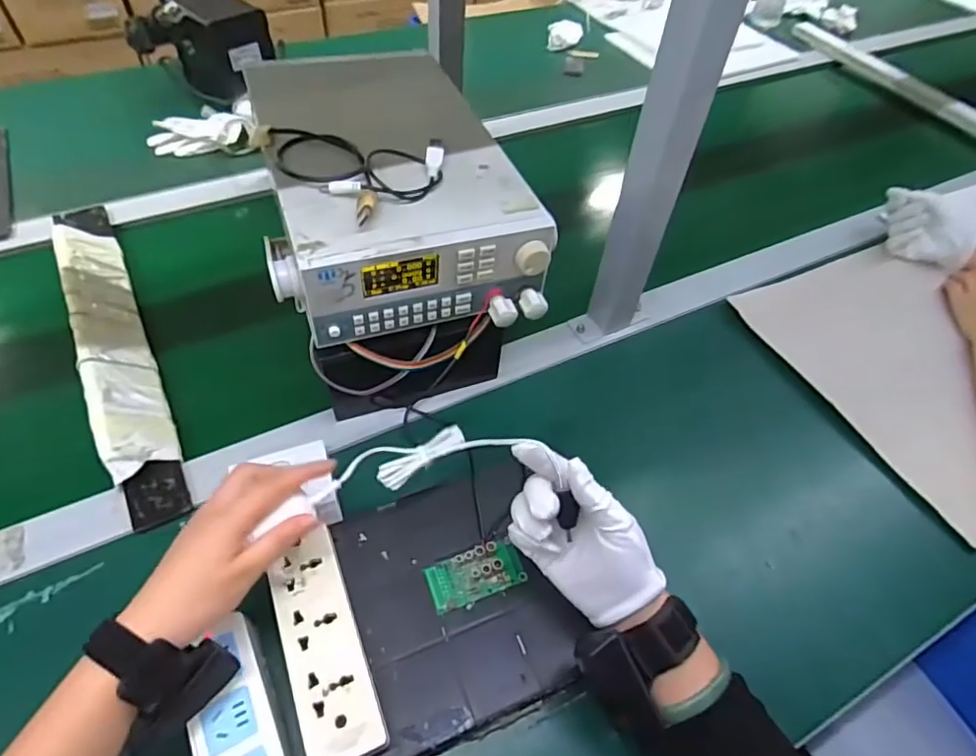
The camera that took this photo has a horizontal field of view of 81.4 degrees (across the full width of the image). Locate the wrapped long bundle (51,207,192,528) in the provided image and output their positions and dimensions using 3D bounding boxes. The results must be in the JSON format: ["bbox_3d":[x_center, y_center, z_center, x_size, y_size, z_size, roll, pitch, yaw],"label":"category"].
[{"bbox_3d":[-0.410,-0.056,0.616,0.056,0.050,0.480,-23,58,-20],"label":"wrapped long bundle"}]

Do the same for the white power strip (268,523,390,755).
[{"bbox_3d":[-0.122,0.201,0.426,0.053,0.034,0.159,-17,56,-17],"label":"white power strip"}]

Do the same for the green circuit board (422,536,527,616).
[{"bbox_3d":[-0.010,0.163,0.475,0.078,0.016,0.039,-16,55,-16],"label":"green circuit board"}]

